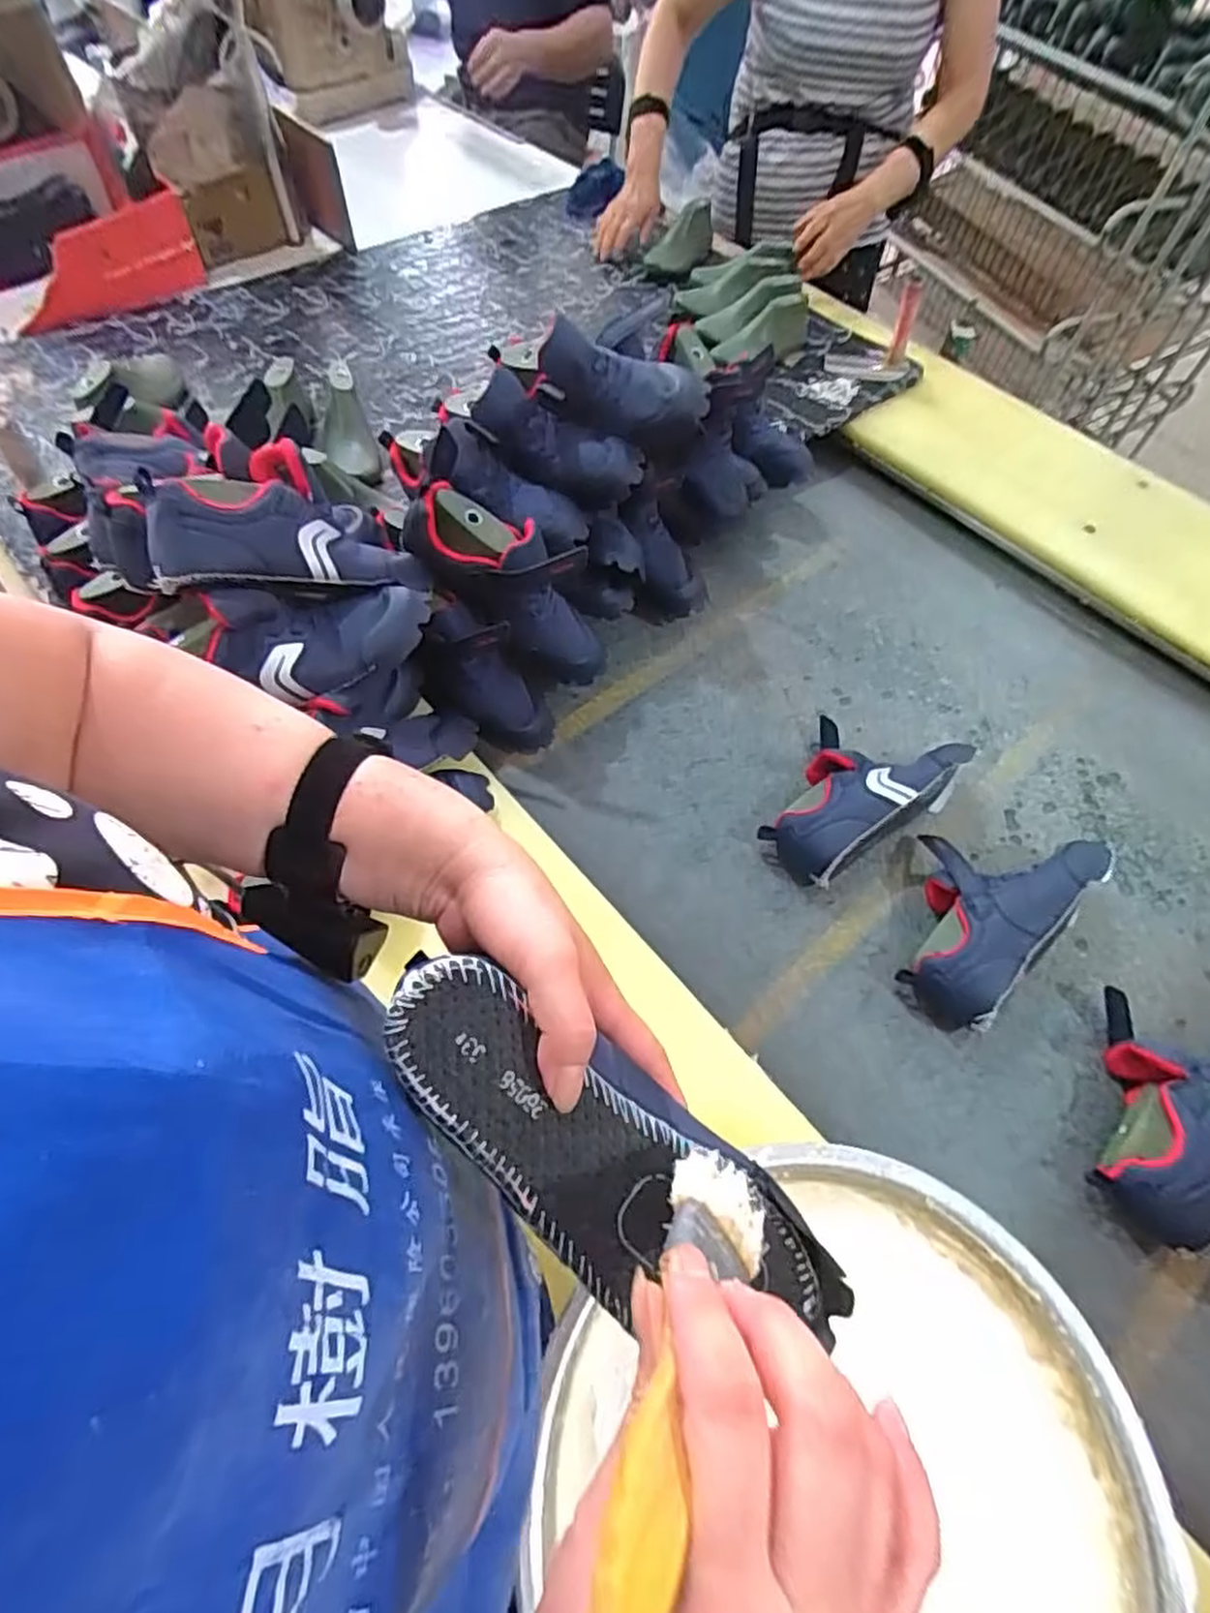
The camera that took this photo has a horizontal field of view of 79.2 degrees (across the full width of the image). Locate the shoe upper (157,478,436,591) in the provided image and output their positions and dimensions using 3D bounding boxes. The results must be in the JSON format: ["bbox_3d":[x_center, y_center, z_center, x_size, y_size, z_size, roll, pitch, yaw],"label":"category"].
[{"bbox_3d":[-0.245,-0.208,0.592,0.212,0.066,0.075,-3,55,-39],"label":"shoe upper"}]

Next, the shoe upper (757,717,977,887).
[{"bbox_3d":[0.252,-0.017,0.750,0.146,0.079,0.211,42,65,19],"label":"shoe upper"}]

